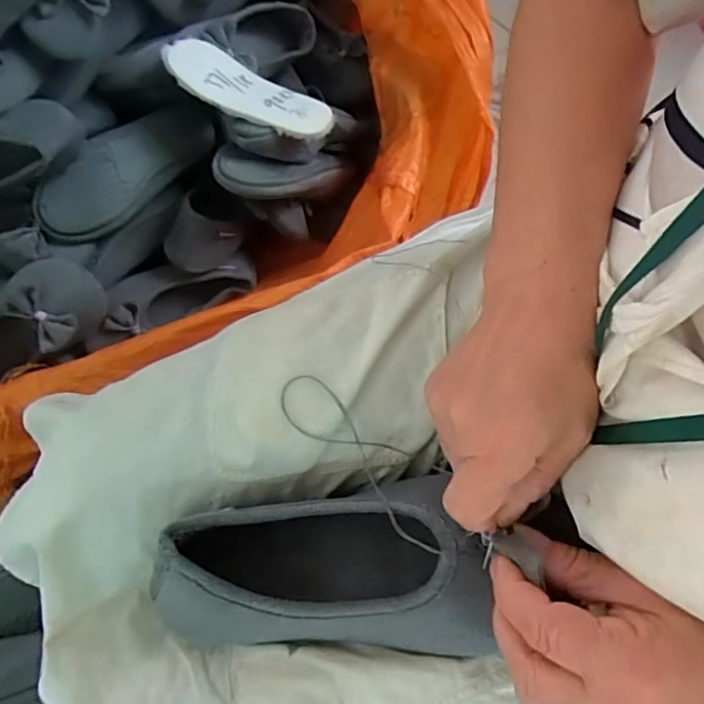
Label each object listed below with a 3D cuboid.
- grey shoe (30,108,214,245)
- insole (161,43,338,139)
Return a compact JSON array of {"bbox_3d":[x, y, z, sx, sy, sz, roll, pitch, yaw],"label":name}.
[{"bbox_3d":[-0.282,-0.223,0.713,0.090,0.058,0.225,45,70,-18],"label":"grey shoe"},{"bbox_3d":[-0.119,-0.304,0.666,0.204,0.031,0.068,26,73,6],"label":"insole"}]

